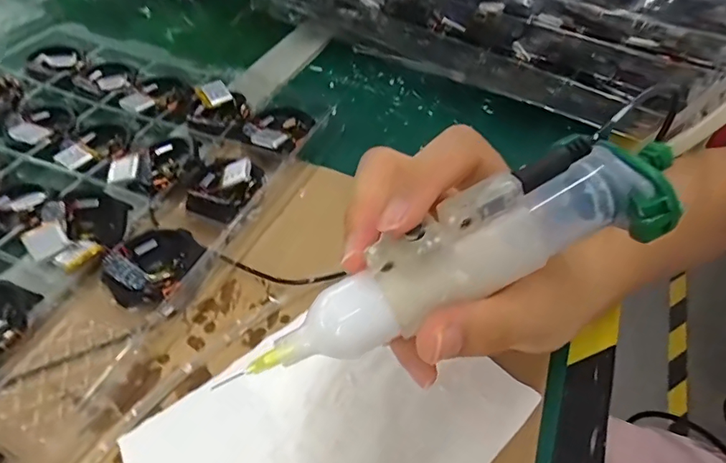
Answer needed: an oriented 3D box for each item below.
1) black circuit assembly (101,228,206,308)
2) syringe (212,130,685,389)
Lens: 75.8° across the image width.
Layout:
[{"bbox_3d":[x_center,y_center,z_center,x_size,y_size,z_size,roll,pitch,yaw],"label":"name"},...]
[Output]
[{"bbox_3d":[-0.122,0.021,0.271,0.045,0.015,0.052,9,50,3],"label":"black circuit assembly"},{"bbox_3d":[0.034,0.009,0.148,0.150,0.027,0.030,-27,55,0],"label":"syringe"}]

